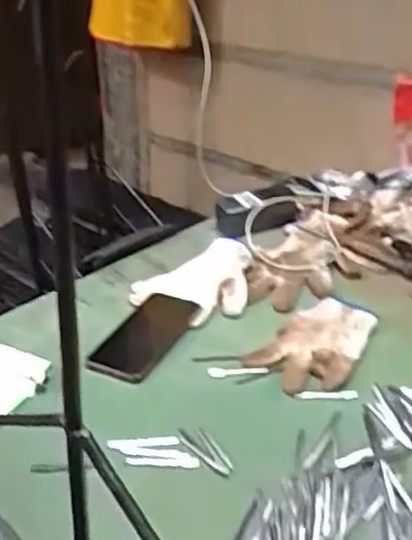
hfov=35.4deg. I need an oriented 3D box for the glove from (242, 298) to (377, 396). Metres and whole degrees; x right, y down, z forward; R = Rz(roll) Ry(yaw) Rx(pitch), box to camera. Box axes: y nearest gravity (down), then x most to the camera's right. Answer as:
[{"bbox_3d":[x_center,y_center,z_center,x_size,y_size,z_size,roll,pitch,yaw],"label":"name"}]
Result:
[{"bbox_3d":[0.133,0.086,0.768,0.110,0.025,0.165,19,36,33],"label":"glove"}]

